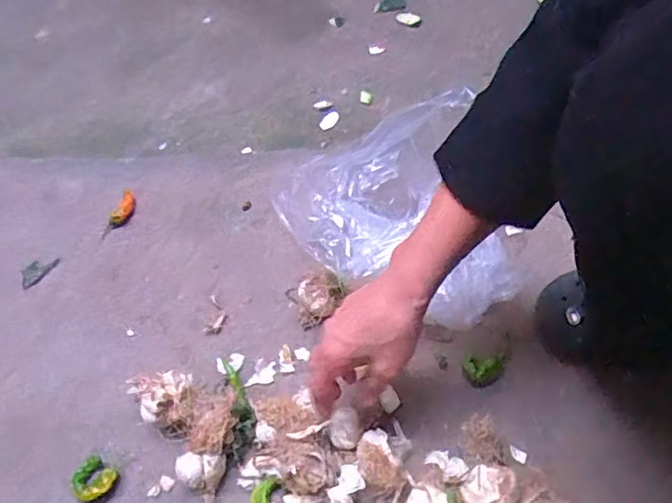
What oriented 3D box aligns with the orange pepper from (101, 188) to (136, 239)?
[{"bbox_3d":[-0.275,-0.050,0.698,0.027,0.015,0.073,11,59,11],"label":"orange pepper"}]

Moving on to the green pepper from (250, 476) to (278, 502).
[{"bbox_3d":[-0.068,0.232,0.508,0.024,0.007,0.039,-1,58,4],"label":"green pepper"}]

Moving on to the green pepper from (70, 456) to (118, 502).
[{"bbox_3d":[-0.235,0.222,0.525,0.041,0.018,0.037,22,62,17],"label":"green pepper"}]

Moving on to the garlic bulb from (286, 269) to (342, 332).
[{"bbox_3d":[-0.018,0.053,0.595,0.059,0.051,0.047,-32,61,-15],"label":"garlic bulb"}]

